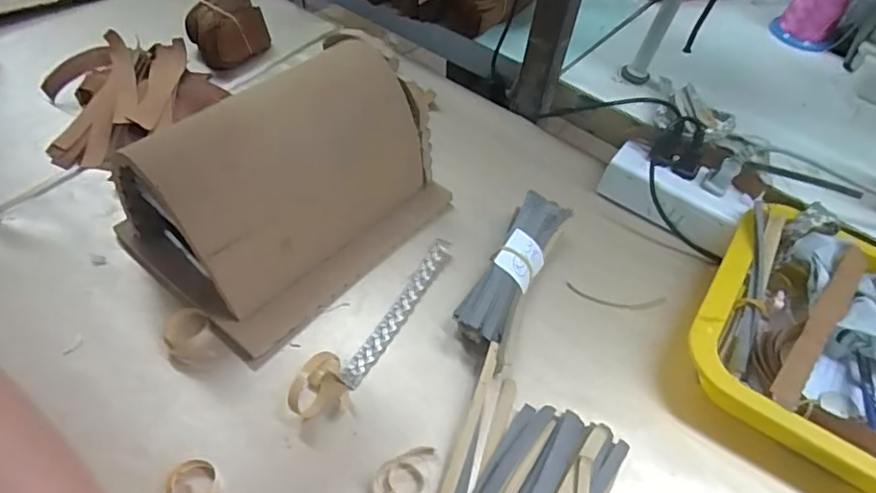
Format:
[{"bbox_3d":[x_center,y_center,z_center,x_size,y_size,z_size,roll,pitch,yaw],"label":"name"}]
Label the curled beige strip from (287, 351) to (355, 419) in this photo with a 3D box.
[{"bbox_3d":[-0.077,0.088,0.362,0.036,0.022,0.039,-13,53,-15],"label":"curled beige strip"}]

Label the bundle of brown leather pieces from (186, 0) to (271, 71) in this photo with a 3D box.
[{"bbox_3d":[-0.216,-0.223,0.581,0.060,0.055,0.074,33,55,20],"label":"bundle of brown leather pieces"}]

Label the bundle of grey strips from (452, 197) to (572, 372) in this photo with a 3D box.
[{"bbox_3d":[0.055,0.019,0.422,0.040,0.038,0.145,22,52,12],"label":"bundle of grey strips"}]

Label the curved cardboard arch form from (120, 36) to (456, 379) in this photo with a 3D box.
[{"bbox_3d":[-0.109,-0.051,0.415,0.153,0.112,0.210,37,57,23],"label":"curved cardboard arch form"}]

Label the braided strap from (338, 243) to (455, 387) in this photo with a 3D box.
[{"bbox_3d":[-0.026,0.044,0.407,0.017,0.011,0.133,26,53,15],"label":"braided strap"}]

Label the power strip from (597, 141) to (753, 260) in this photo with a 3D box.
[{"bbox_3d":[0.200,-0.043,0.487,0.115,0.039,0.049,31,55,19],"label":"power strip"}]

